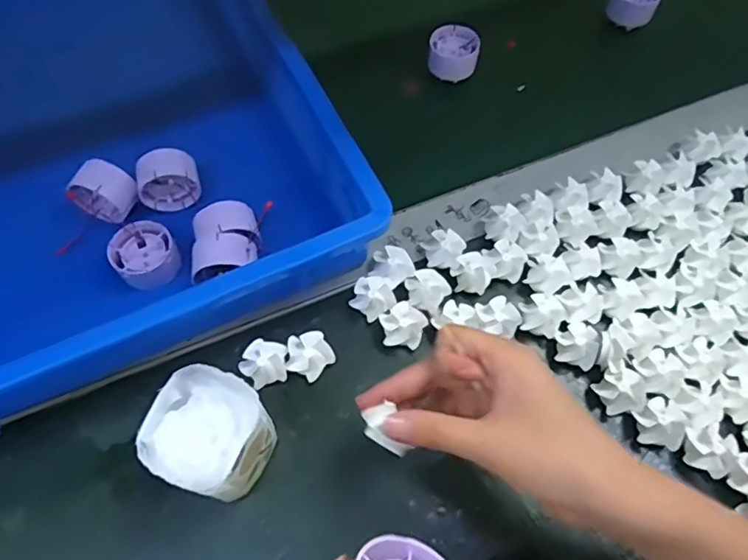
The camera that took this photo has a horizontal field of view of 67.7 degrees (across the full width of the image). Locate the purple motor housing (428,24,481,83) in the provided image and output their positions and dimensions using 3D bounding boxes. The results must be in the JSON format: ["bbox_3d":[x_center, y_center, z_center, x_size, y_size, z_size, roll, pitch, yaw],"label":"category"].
[{"bbox_3d":[0.077,-0.218,0.537,0.046,0.026,0.046,8,62,4],"label":"purple motor housing"}]

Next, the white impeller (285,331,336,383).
[{"bbox_3d":[-0.047,0.054,0.402,0.032,0.017,0.032,0,62,0],"label":"white impeller"}]

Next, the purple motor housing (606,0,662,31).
[{"bbox_3d":[0.268,-0.287,0.576,0.047,0.035,0.042,22,64,11],"label":"purple motor housing"}]

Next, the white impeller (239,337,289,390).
[{"bbox_3d":[-0.077,0.060,0.398,0.033,0.019,0.032,0,62,0],"label":"white impeller"}]

